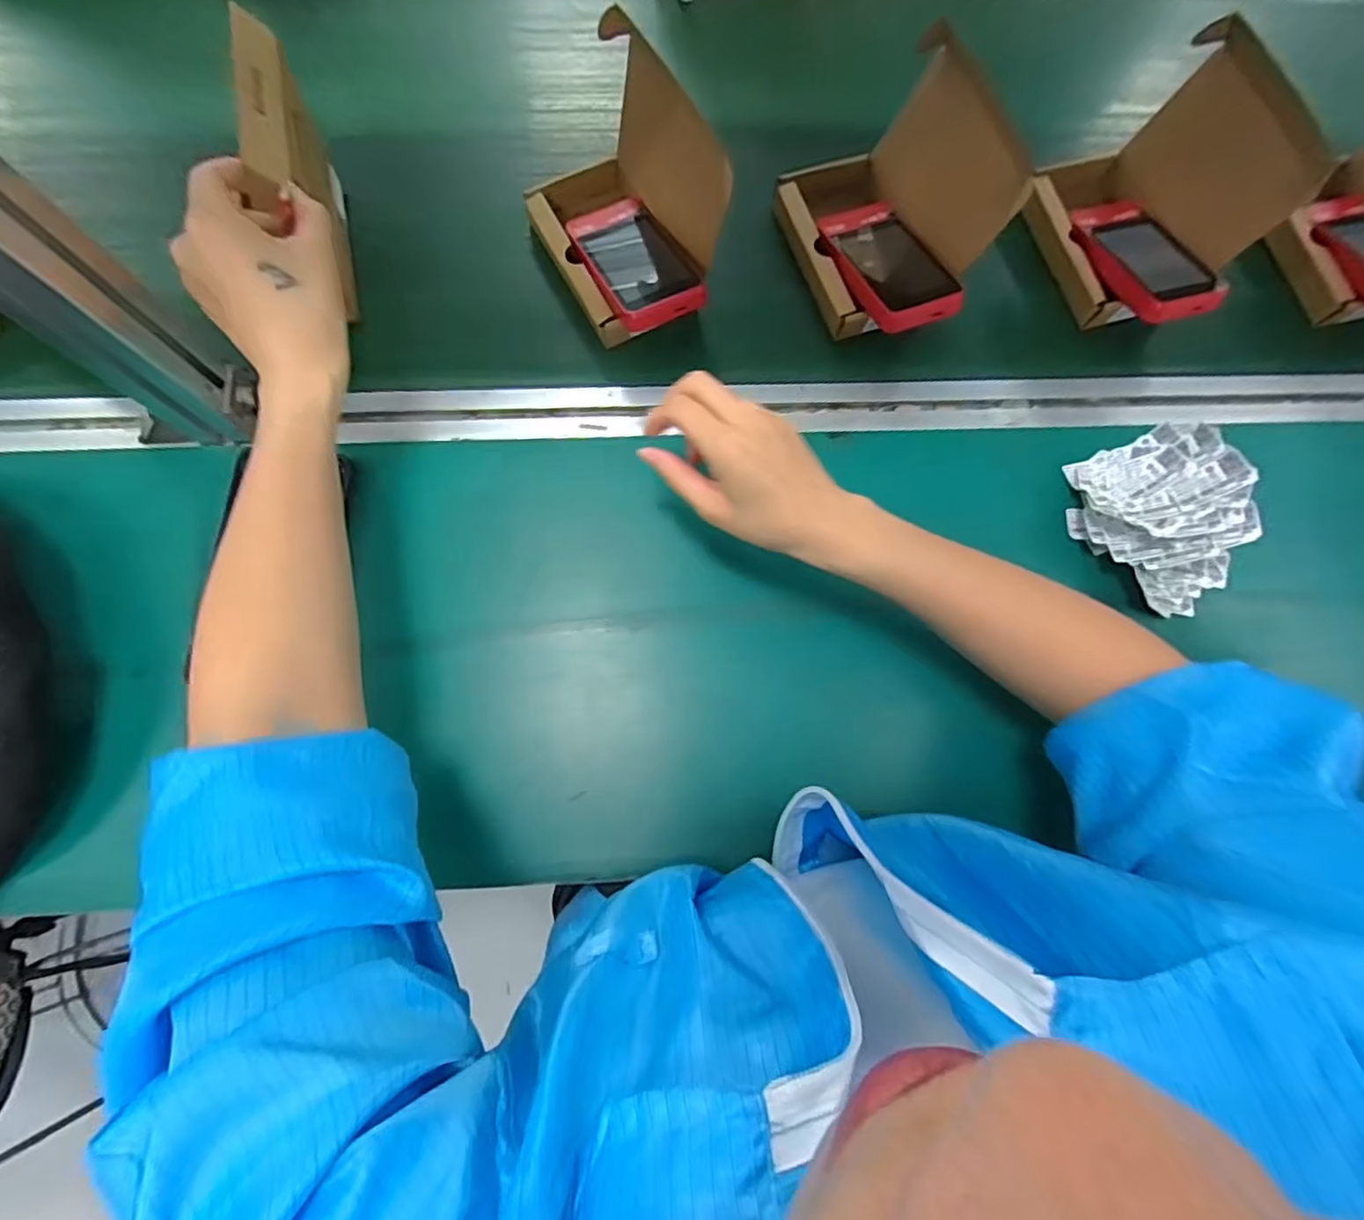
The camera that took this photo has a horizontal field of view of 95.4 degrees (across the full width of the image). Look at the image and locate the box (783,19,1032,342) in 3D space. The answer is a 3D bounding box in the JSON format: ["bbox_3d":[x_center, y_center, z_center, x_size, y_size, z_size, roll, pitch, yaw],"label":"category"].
[{"bbox_3d":[0.146,-0.301,0.450,0.117,0.107,0.141,-21,78,-4],"label":"box"}]

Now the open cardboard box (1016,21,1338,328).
[{"bbox_3d":[0.352,-0.320,0.472,0.125,0.114,0.151,-26,78,-5],"label":"open cardboard box"}]

